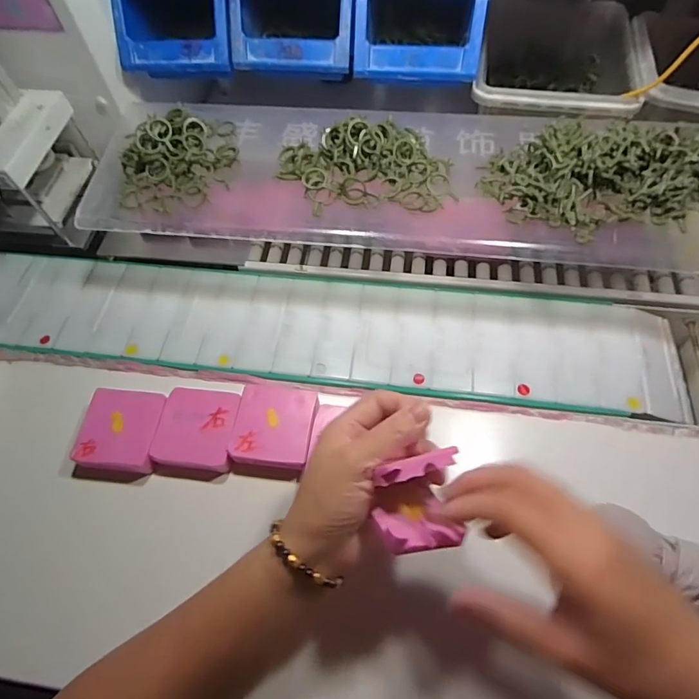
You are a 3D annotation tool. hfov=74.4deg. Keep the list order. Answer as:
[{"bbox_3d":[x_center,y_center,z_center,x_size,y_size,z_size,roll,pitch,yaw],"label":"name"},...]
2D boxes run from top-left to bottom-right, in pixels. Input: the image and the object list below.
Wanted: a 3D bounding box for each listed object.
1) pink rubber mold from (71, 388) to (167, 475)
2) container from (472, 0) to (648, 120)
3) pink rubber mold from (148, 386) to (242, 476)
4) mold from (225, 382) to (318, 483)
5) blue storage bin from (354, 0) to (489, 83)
[{"bbox_3d":[-0.202,0.074,0.413,0.067,0.023,0.072,3,61,4],"label":"pink rubber mold"},{"bbox_3d":[0.223,-0.315,0.520,0.153,0.073,0.220,10,62,8],"label":"container"},{"bbox_3d":[-0.134,0.072,0.410,0.068,0.019,0.072,5,61,5],"label":"pink rubber mold"},{"bbox_3d":[-0.066,0.070,0.407,0.068,0.019,0.072,7,61,6],"label":"mold"},{"bbox_3d":[0.074,-0.351,0.475,0.123,0.069,0.167,5,61,5],"label":"blue storage bin"}]

